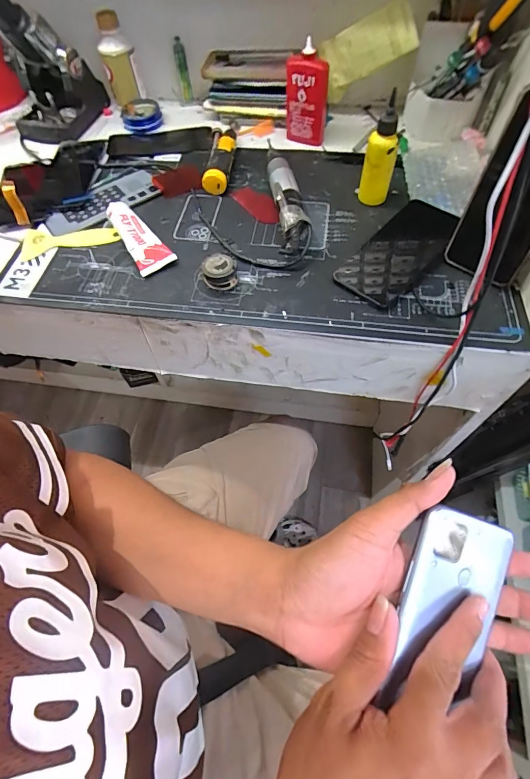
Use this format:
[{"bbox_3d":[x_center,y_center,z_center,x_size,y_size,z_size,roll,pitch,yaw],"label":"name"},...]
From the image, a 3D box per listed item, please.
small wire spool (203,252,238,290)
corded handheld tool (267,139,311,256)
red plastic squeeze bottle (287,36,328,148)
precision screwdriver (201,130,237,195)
[{"bbox_3d":[-0.051,-0.131,0.426,0.038,0.026,0.031,-5,61,0],"label":"small wire spool"},{"bbox_3d":[0.027,-0.235,0.476,0.040,0.039,0.181,-6,61,-1],"label":"corded handheld tool"},{"bbox_3d":[0.060,-0.413,0.541,0.058,0.112,0.048,1,61,3],"label":"red plastic squeeze bottle"},{"bbox_3d":[-0.061,-0.325,0.533,0.032,0.028,0.123,4,61,5],"label":"precision screwdriver"}]

